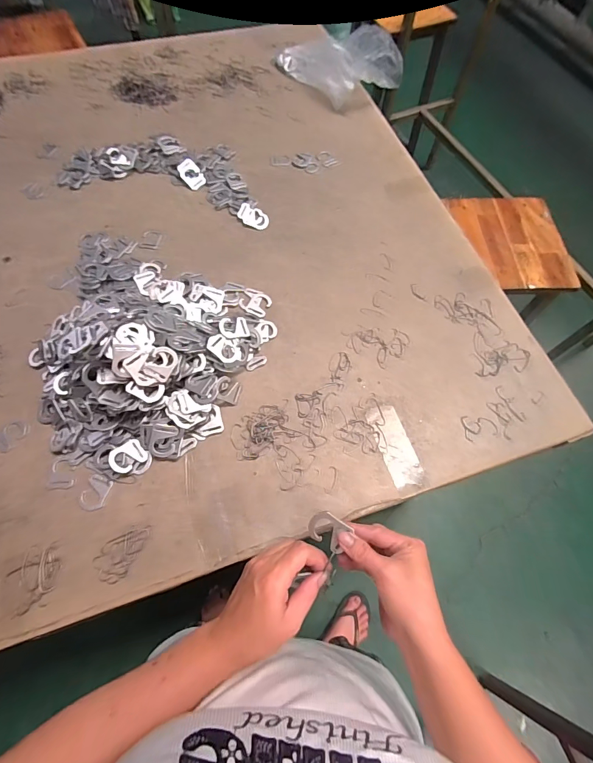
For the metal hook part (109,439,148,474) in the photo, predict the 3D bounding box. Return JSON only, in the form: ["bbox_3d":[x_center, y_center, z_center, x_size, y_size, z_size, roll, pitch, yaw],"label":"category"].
[{"bbox_3d":[-0.228,0.102,0.504,0.045,0.004,0.035,-37,87,-35],"label":"metal hook part"}]

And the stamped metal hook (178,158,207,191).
[{"bbox_3d":[-0.208,-0.410,0.739,0.040,0.007,0.059,-41,95,-14],"label":"stamped metal hook"}]

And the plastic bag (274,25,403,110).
[{"bbox_3d":[0.090,-0.727,0.864,0.312,0.090,0.160,25,65,23],"label":"plastic bag"}]

